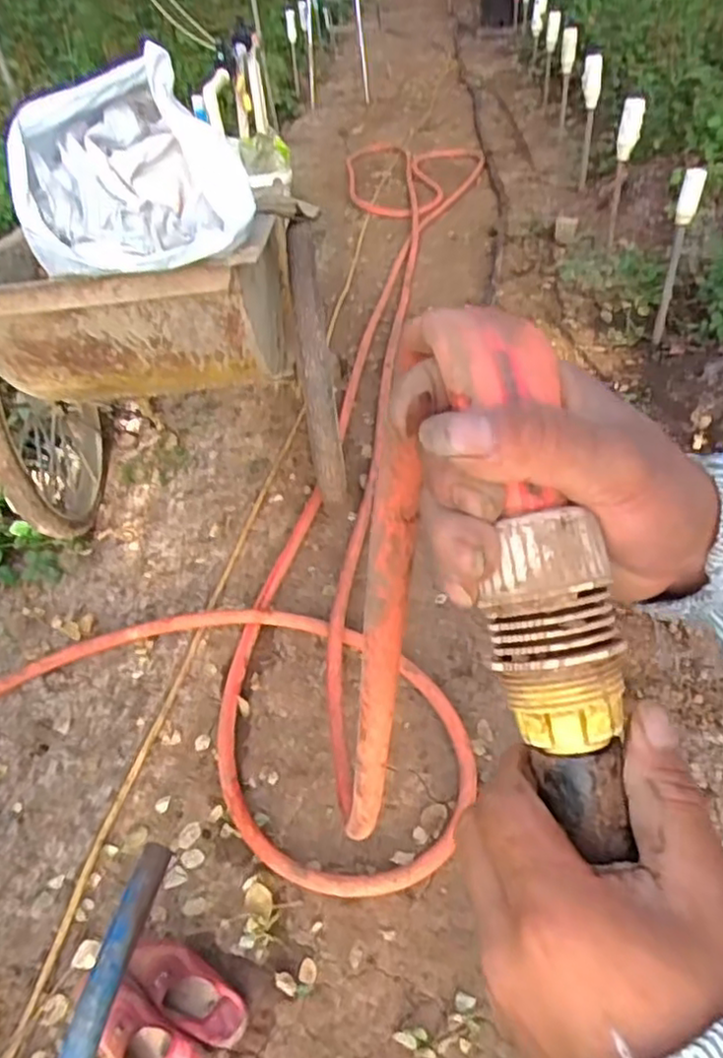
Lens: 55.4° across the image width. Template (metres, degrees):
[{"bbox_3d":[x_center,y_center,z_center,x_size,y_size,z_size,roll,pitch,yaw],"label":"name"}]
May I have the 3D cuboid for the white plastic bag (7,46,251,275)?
[{"bbox_3d":[-0.363,-0.571,1.080,0.345,0.228,0.251,-13,43,-6],"label":"white plastic bag"}]

